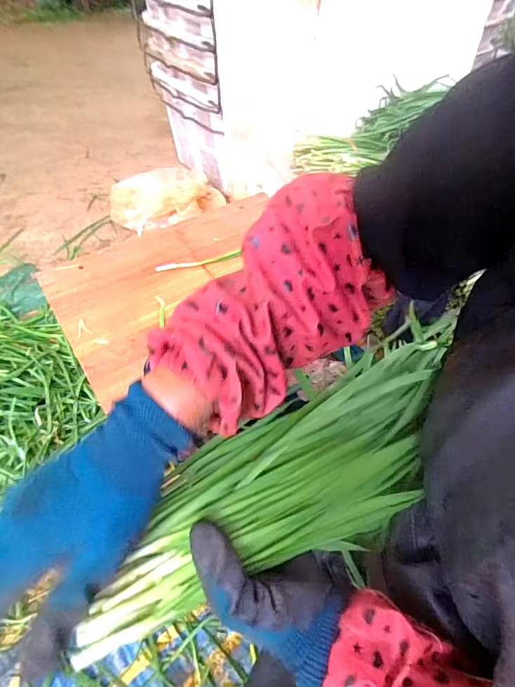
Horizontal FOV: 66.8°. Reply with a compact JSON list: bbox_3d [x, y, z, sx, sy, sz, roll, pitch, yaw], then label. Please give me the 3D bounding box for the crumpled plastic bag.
[{"bbox_3d":[-0.310,-0.490,1.307,0.370,0.103,0.216,-12,50,-9],"label":"crumpled plastic bag"}]

